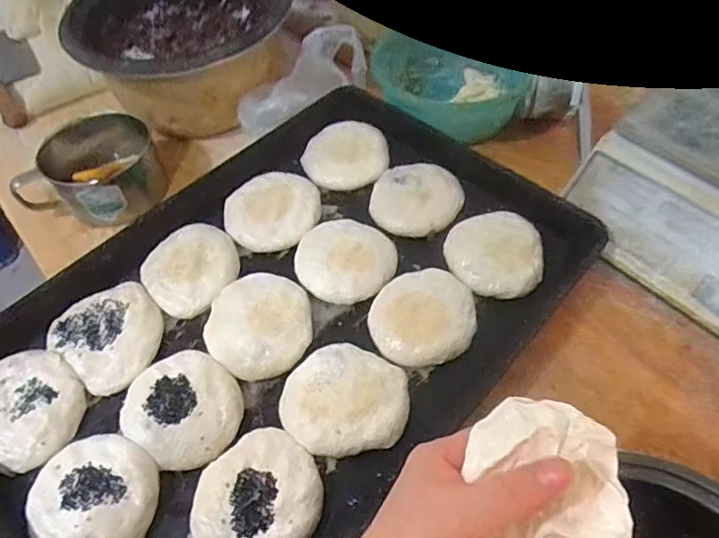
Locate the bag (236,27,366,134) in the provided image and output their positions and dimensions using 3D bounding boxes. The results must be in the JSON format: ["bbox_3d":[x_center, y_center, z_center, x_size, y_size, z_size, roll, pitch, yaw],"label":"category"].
[{"bbox_3d":[-0.085,-0.259,0.756,0.198,0.085,0.076,-35,57,4],"label":"bag"}]

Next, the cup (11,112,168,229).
[{"bbox_3d":[-0.384,-0.136,0.764,0.189,0.098,0.150,-31,58,-18],"label":"cup"}]

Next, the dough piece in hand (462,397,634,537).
[{"bbox_3d":[0.104,0.124,0.305,0.080,0.056,0.089,-14,55,-7],"label":"dough piece in hand"}]

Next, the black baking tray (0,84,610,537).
[{"bbox_3d":[-0.091,0.043,0.580,0.647,0.046,0.455,-37,60,-21],"label":"black baking tray"}]

